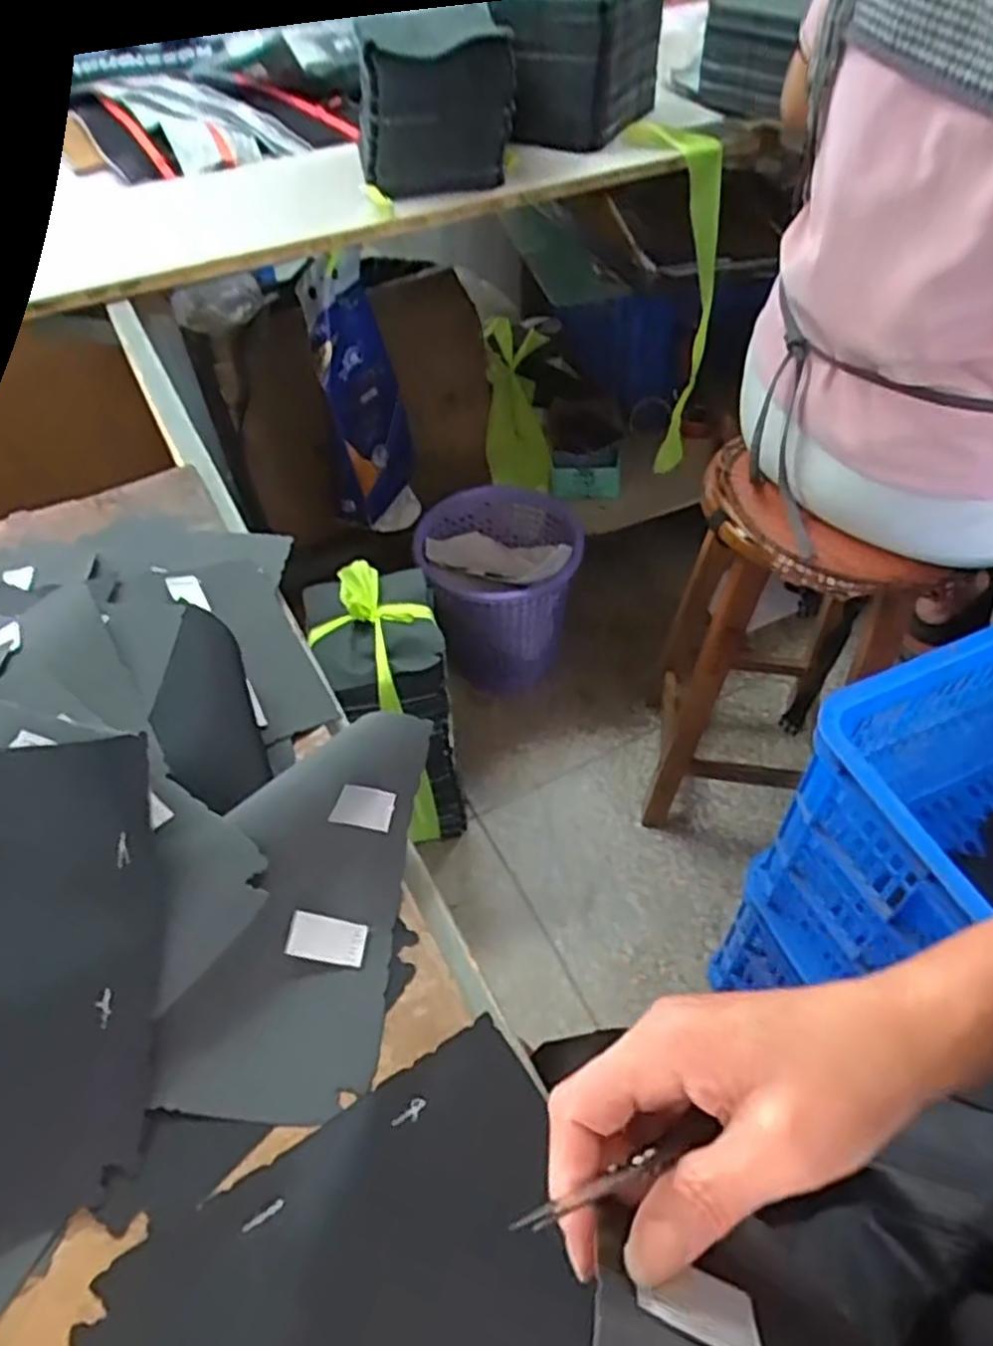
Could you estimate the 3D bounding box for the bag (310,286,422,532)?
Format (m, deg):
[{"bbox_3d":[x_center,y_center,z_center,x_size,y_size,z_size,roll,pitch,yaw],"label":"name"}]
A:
[{"bbox_3d":[-0.216,-0.453,1.388,0.049,0.404,0.214,13,39,24],"label":"bag"}]

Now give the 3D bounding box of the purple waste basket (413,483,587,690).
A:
[{"bbox_3d":[0.002,-0.169,1.398,0.294,0.296,0.261,0,50,3],"label":"purple waste basket"}]

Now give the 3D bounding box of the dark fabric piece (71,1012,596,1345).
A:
[{"bbox_3d":[-0.042,0.257,0.298,0.189,0.014,0.162,-24,59,-23],"label":"dark fabric piece"}]

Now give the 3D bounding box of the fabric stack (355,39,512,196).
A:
[{"bbox_3d":[-0.080,-0.765,1.093,0.213,0.194,0.060,-8,69,-5],"label":"fabric stack"}]

